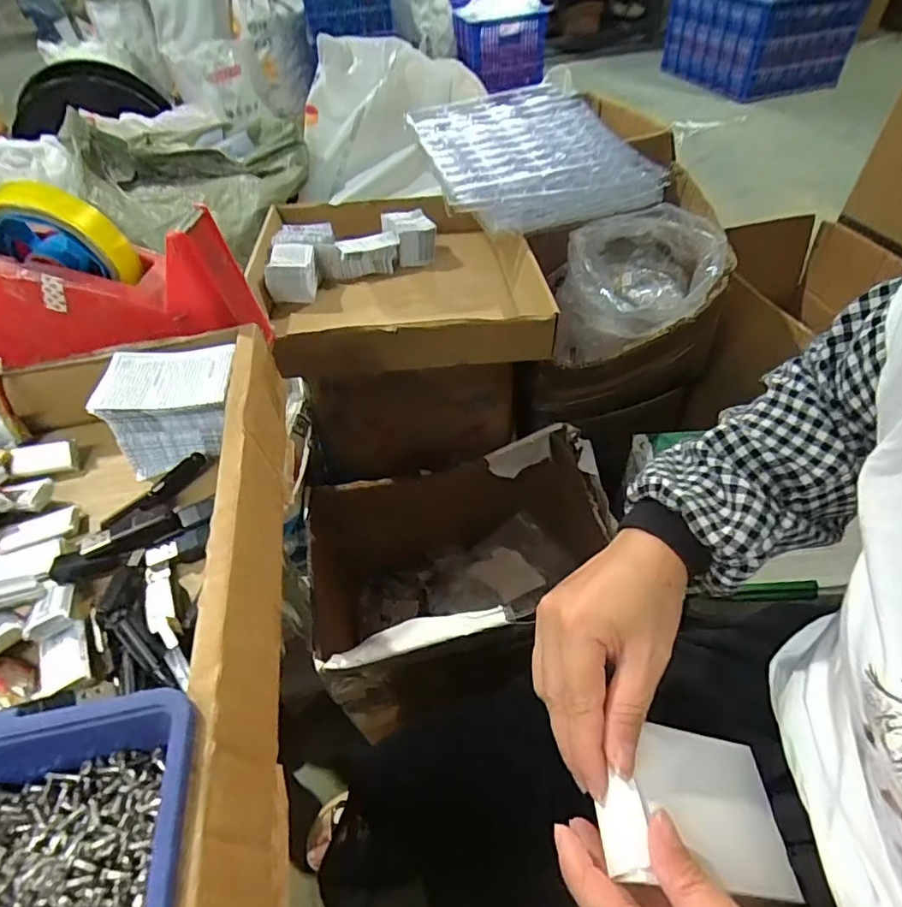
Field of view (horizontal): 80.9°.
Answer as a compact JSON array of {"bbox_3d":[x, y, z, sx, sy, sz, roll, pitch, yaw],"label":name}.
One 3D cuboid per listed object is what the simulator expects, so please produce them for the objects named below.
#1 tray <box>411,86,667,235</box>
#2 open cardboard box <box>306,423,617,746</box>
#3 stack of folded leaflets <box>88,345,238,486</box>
[{"bbox_3d":[0.110,-0.444,0.771,0.301,0.069,0.306,-15,56,-10],"label":"tray"},{"bbox_3d":[0.032,0.198,0.829,0.431,0.276,0.296,-13,49,-6],"label":"open cardboard box"},{"bbox_3d":[-0.164,-0.030,0.323,0.072,0.051,0.054,-11,48,-5],"label":"stack of folded leaflets"}]

